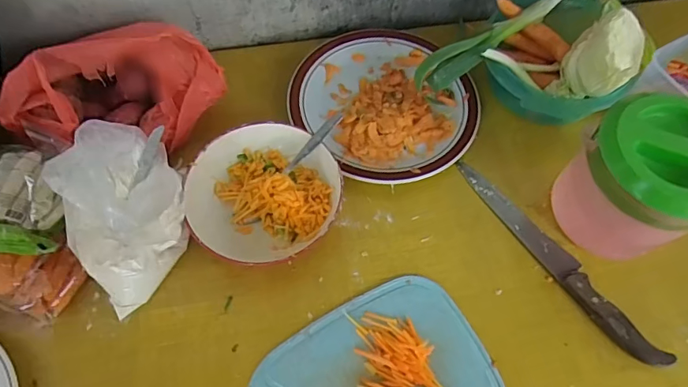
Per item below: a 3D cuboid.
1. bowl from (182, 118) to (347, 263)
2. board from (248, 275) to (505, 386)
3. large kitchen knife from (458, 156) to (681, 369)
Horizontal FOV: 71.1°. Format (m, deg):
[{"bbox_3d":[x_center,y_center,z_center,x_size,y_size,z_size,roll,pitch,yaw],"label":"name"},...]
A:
[{"bbox_3d":[-0.091,-0.001,0.557,0.166,0.049,0.160,1,65,-2],"label":"bowl"},{"bbox_3d":[0.029,0.201,0.484,0.245,0.016,0.179,-28,69,-14],"label":"board"},{"bbox_3d":[0.240,0.069,0.552,0.036,0.018,0.298,-32,70,-15],"label":"large kitchen knife"}]

